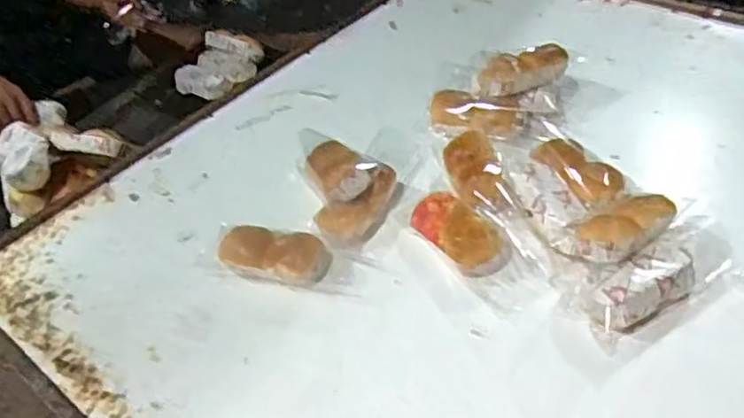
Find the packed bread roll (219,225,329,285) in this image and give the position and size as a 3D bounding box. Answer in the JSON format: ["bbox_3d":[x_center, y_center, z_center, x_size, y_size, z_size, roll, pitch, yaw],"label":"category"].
[{"bbox_3d":[-0.124,0.057,0.881,0.142,0.040,0.065,9,43,-4],"label":"packed bread roll"}]

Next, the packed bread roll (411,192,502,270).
[{"bbox_3d":[0.110,0.030,0.887,0.132,0.045,0.074,30,54,33],"label":"packed bread roll"}]

